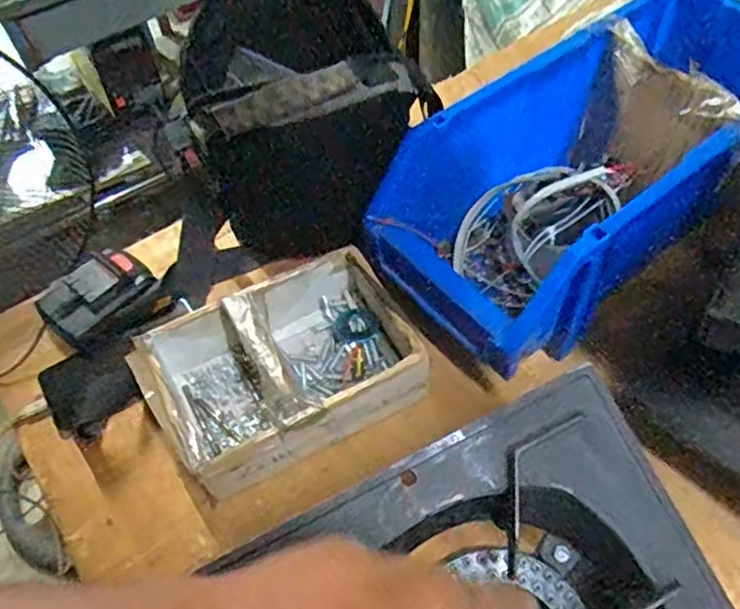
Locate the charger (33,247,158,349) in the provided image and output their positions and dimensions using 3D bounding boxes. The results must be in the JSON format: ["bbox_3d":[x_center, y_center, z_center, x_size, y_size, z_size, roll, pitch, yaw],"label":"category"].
[{"bbox_3d":[-0.284,-0.009,0.682,0.111,0.043,0.074,-38,61,-20],"label":"charger"}]

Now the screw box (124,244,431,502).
[{"bbox_3d":[-0.082,0.054,0.591,0.220,0.090,0.157,-26,57,-13],"label":"screw box"}]

